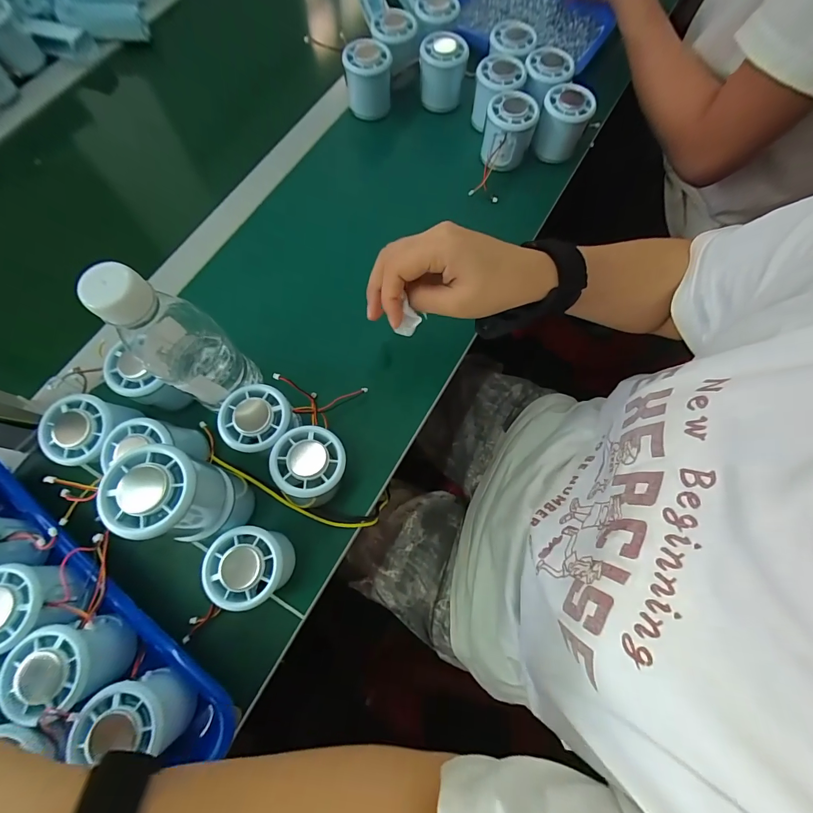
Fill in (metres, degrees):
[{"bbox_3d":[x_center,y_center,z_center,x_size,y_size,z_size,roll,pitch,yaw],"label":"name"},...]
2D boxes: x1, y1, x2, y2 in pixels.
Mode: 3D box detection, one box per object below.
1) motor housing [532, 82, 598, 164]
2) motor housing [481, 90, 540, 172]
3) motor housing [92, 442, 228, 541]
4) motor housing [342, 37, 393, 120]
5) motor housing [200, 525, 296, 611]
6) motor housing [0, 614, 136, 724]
[{"bbox_3d":[0.186,-0.337,0.454,0.053,0.056,0.056,16,72,6],"label":"motor housing"},{"bbox_3d":[0.119,-0.322,0.449,0.057,0.053,0.062,9,72,4],"label":"motor housing"},{"bbox_3d":[-0.160,0.060,0.260,0.054,0.059,0.055,0,71,1],"label":"motor housing"},{"bbox_3d":[-0.048,-0.412,0.480,0.056,0.058,0.059,-3,71,0],"label":"motor housing"},{"bbox_3d":[-0.121,0.125,0.306,0.058,0.059,0.061,-14,72,-4],"label":"motor housing"},{"bbox_3d":[-0.241,0.183,0.274,0.058,0.049,0.053,-19,72,-6],"label":"motor housing"}]

